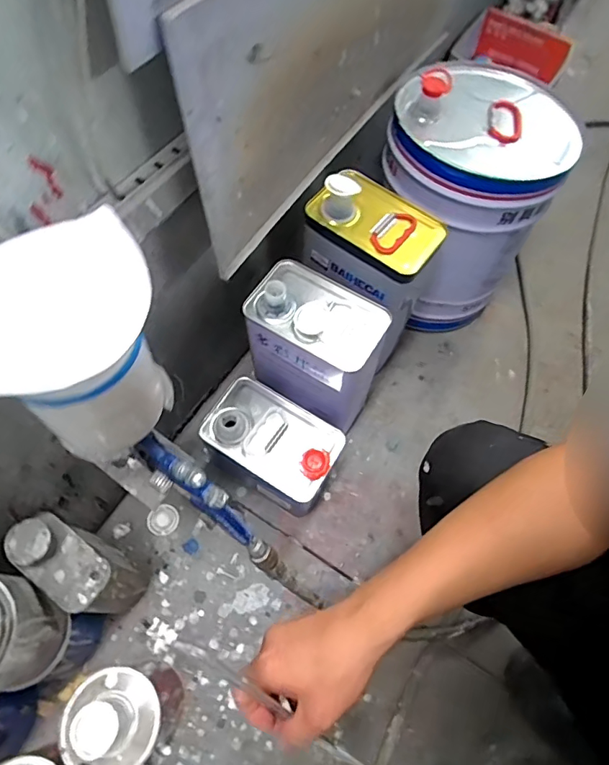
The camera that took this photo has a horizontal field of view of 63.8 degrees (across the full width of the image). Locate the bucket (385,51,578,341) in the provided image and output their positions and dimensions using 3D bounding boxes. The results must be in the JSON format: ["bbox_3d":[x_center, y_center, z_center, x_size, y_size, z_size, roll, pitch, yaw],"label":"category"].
[{"bbox_3d":[0.240,-0.274,0.802,0.247,0.356,0.227,10,62,3],"label":"bucket"}]

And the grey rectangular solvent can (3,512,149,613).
[{"bbox_3d":[-0.263,0.227,0.597,0.113,0.211,0.077,29,65,13],"label":"grey rectangular solvent can"}]

